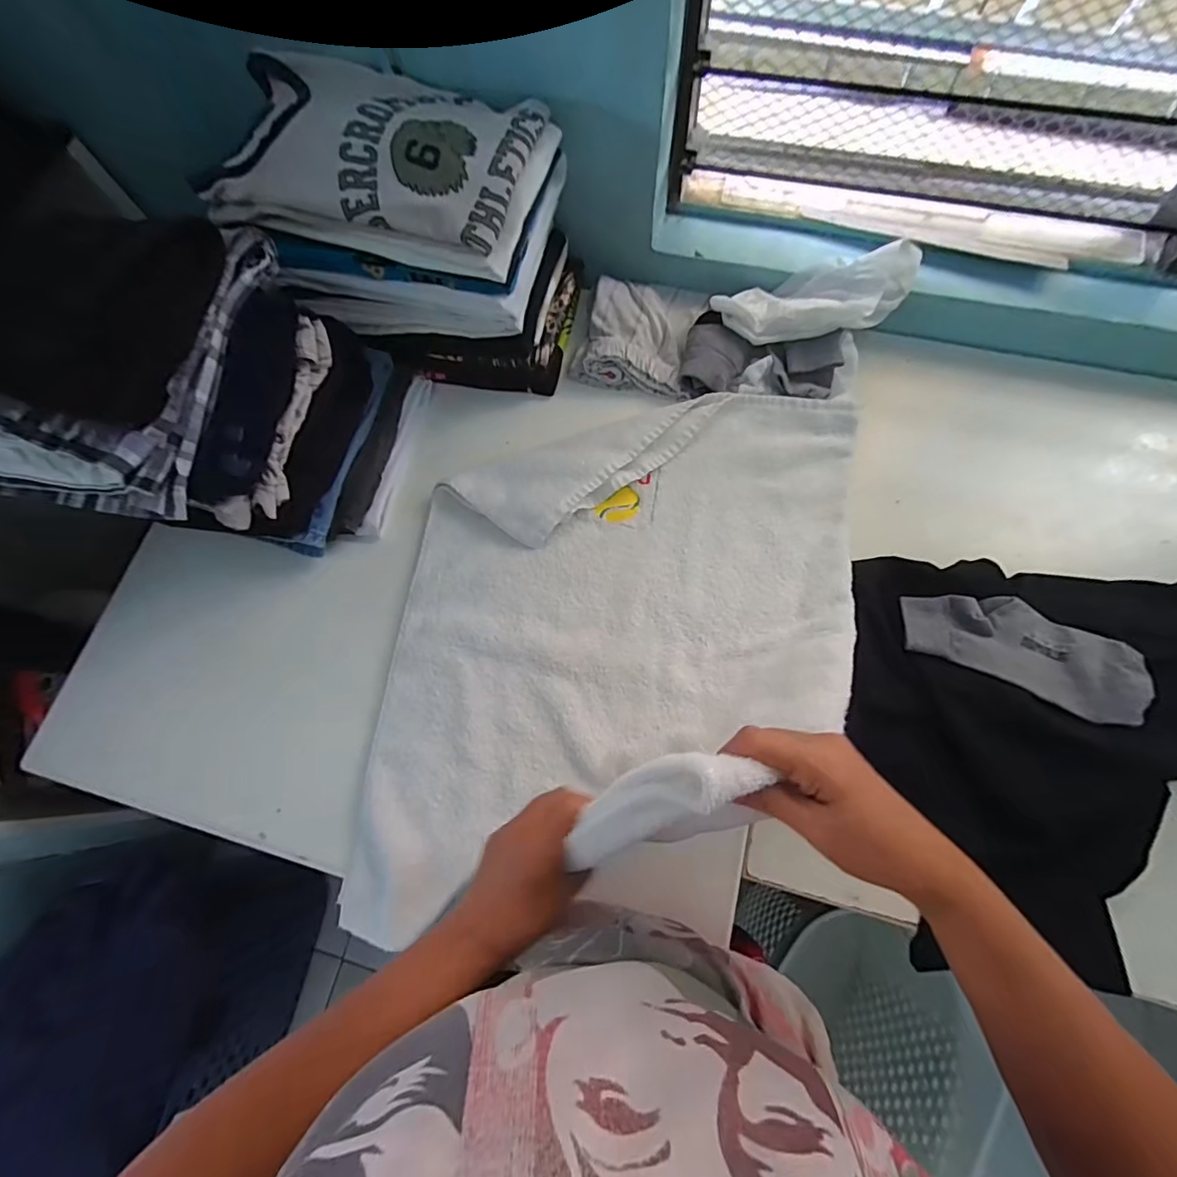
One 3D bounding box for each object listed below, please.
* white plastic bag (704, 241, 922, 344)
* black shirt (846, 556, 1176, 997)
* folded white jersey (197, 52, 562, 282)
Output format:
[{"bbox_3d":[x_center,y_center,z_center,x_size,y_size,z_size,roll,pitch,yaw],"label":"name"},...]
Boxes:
[{"bbox_3d":[0.280,-0.353,0.620,0.232,0.054,0.084,-6,72,0],"label":"white plastic bag"},{"bbox_3d":[0.468,0.156,0.482,0.410,0.079,0.385,7,73,5],"label":"black shirt"},{"bbox_3d":[-0.213,-0.438,0.519,0.333,0.066,0.175,15,73,7],"label":"folded white jersey"}]

